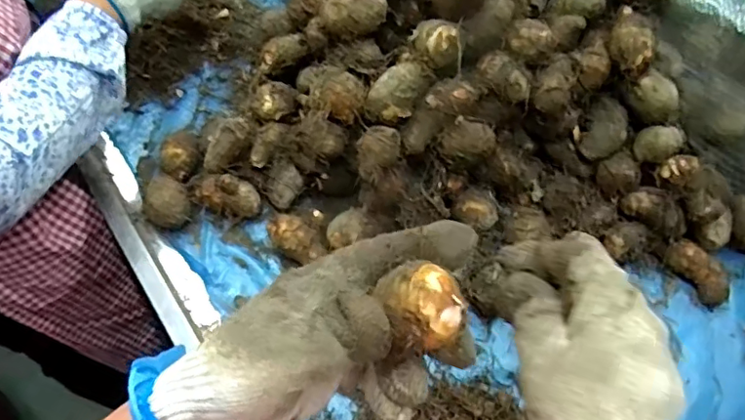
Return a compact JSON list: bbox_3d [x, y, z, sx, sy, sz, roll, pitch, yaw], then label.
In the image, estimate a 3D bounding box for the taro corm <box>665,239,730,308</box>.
[{"bbox_3d":[0.310,0.058,0.531,0.028,0.025,0.069,-36,82,-19],"label":"taro corm"}]

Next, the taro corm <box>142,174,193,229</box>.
[{"bbox_3d":[-0.207,-0.006,0.563,0.045,0.036,0.045,0,60,0],"label":"taro corm"}]

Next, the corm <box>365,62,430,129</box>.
[{"bbox_3d":[0.021,-0.104,0.497,0.040,0.034,0.054,25,63,14],"label":"corm"}]

